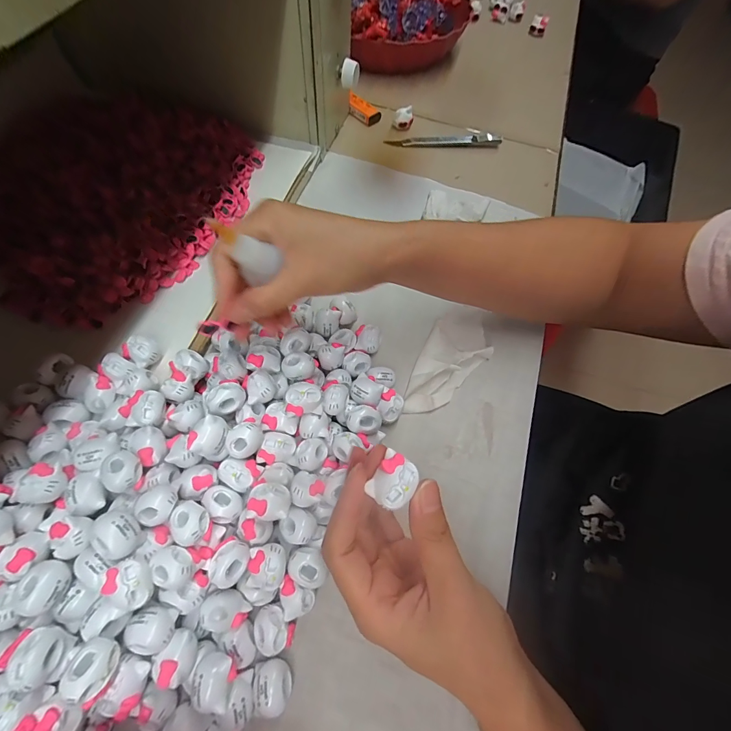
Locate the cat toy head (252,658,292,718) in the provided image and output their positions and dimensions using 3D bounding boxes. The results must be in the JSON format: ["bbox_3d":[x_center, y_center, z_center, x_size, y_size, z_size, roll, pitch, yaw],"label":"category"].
[{"bbox_3d":[-0.054,0.187,0.213,0.021,0.019,0.024,-11,65,-6],"label":"cat toy head"}]

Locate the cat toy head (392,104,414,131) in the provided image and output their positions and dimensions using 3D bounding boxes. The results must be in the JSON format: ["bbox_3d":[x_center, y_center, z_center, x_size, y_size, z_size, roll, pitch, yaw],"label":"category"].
[{"bbox_3d":[0.047,-0.308,0.451,0.025,0.020,0.018,8,65,3],"label":"cat toy head"}]

